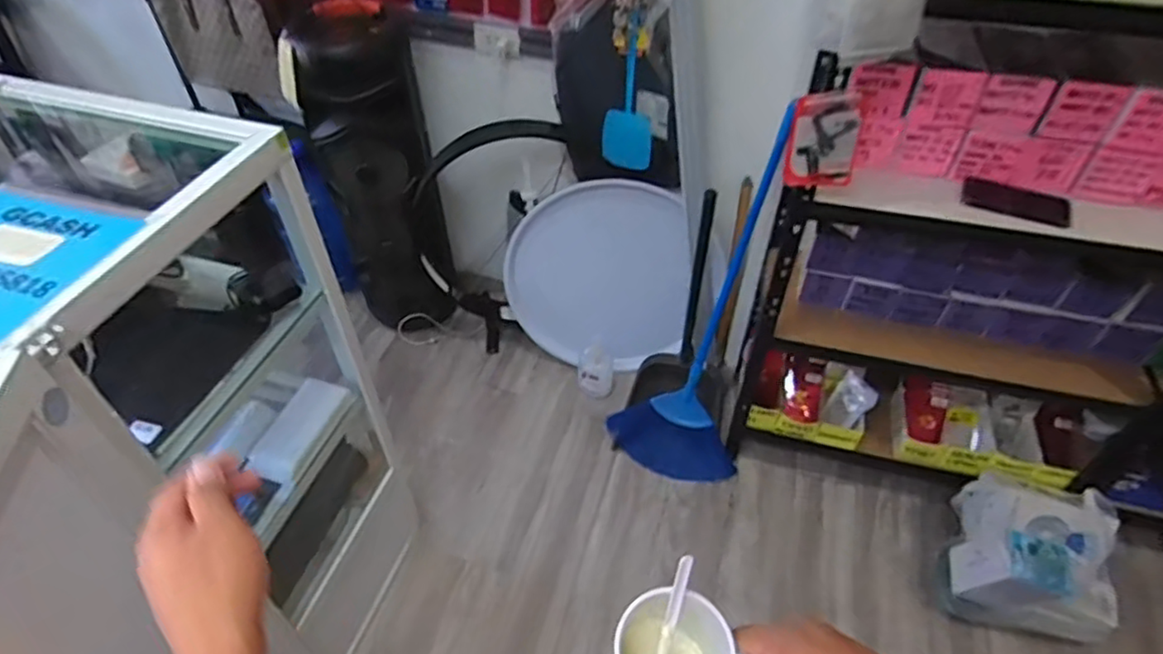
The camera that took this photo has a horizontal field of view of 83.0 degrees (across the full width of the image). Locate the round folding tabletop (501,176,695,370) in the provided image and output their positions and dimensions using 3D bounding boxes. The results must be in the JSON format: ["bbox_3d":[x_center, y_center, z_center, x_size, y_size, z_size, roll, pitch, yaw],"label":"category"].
[{"bbox_3d":[0.037,-0.137,1.762,0.495,0.530,0.037,8,30,11],"label":"round folding tabletop"}]

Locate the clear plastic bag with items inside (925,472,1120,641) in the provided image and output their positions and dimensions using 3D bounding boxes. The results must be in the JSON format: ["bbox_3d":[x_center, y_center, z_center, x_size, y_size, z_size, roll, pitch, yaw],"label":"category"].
[{"bbox_3d":[0.974,0.497,1.426,0.315,0.255,0.272,15,48,14],"label":"clear plastic bag with items inside"}]

